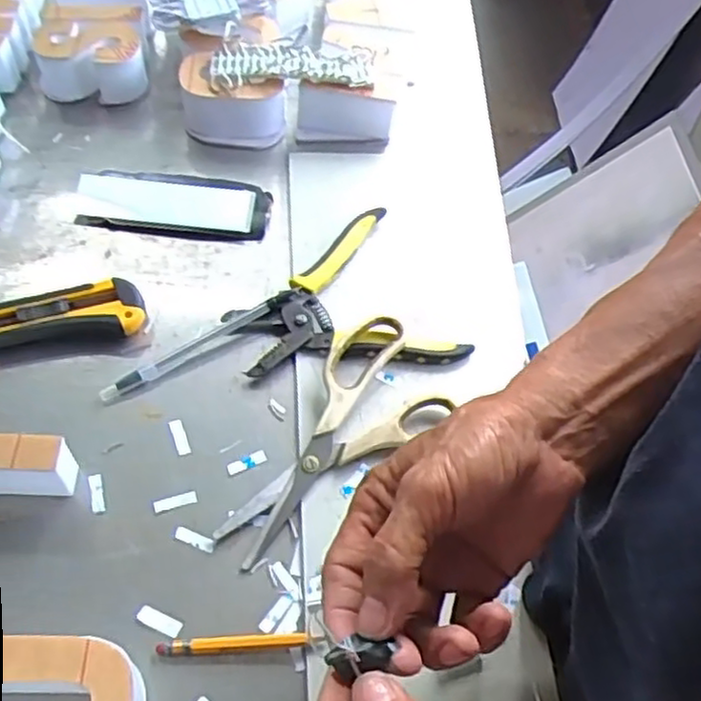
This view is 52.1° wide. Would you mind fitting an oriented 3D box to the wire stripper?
[{"bbox_3d":[-0.010,-0.026,0.518,0.144,0.021,0.139,-23,63,-18],"label":"wire stripper"}]

